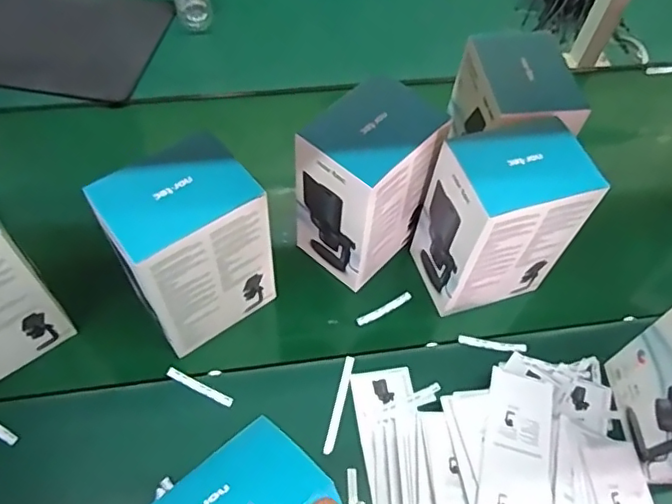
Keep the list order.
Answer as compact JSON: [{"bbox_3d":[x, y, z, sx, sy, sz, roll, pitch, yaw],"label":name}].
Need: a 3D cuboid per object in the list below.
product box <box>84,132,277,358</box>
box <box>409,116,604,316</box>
[{"bbox_3d":[-0.164,0.003,0.667,0.147,0.239,0.094,-31,65,-22],"label":"product box"},{"bbox_3d":[0.198,-0.037,0.711,0.157,0.232,0.122,-12,59,-12],"label":"box"}]

